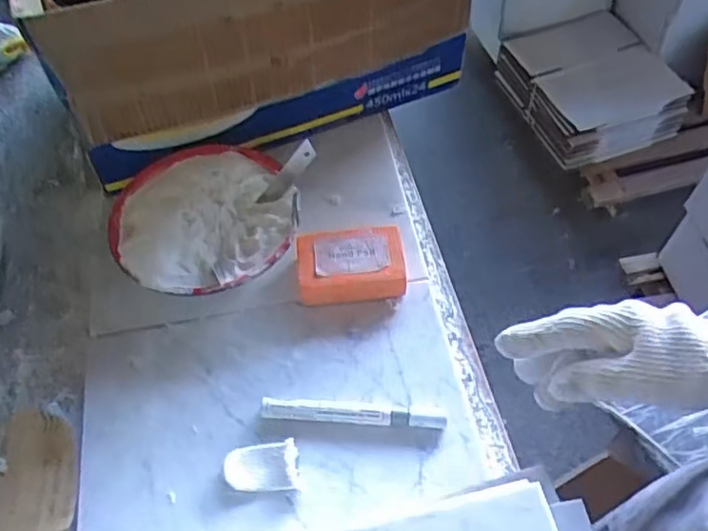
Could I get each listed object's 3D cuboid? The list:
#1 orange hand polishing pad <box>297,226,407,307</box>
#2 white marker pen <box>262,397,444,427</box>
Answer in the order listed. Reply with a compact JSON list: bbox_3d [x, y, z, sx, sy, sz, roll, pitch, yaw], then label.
[{"bbox_3d":[-0.003,-0.001,0.553,0.092,0.031,0.061,-4,57,-1],"label":"orange hand polishing pad"},{"bbox_3d":[-0.001,0.115,0.483,0.142,0.013,0.016,3,57,4],"label":"white marker pen"}]

